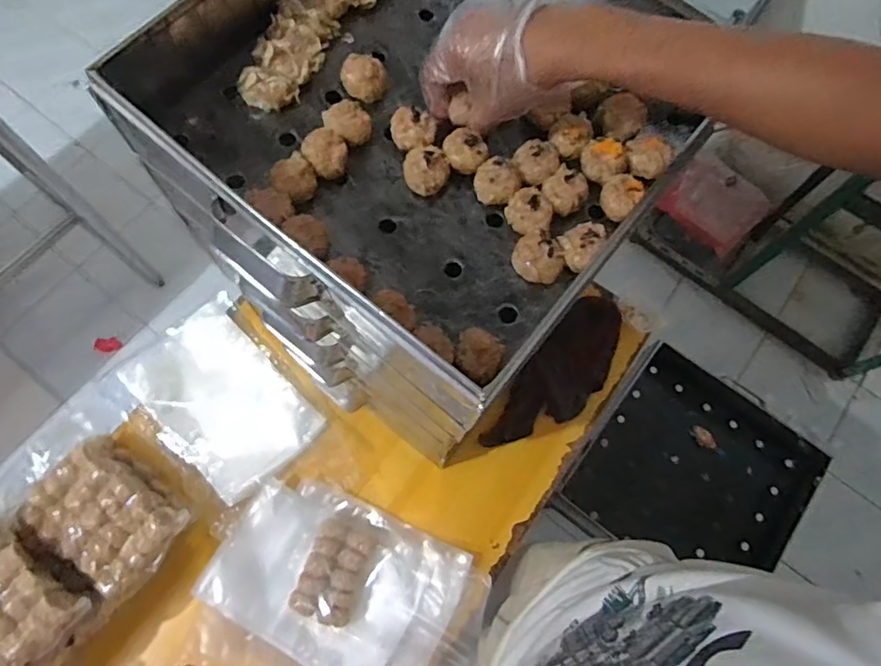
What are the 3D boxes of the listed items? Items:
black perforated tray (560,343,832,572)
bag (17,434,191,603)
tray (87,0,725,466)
[{"bbox_3d":[0.523,0.286,1.122,0.415,0.060,0.390,35,73,9],"label":"black perforated tray"},{"bbox_3d":[-0.435,0.244,0.740,0.186,0.076,0.125,34,73,9],"label":"bag"},{"bbox_3d":[-0.018,-0.199,0.506,0.426,0.110,0.441,-43,78,-15],"label":"tray"}]

